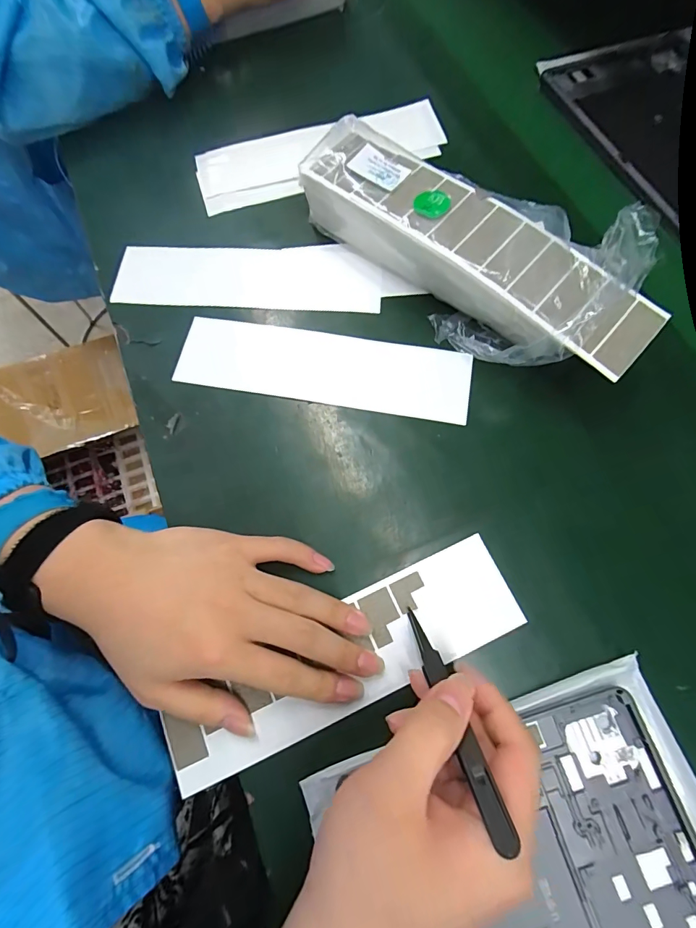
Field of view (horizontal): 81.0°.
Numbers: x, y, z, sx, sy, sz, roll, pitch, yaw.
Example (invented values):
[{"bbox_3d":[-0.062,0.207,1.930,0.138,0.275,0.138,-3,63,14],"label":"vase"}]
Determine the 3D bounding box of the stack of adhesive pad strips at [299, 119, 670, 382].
[{"bbox_3d":[0.077,-0.147,0.295,0.268,0.061,0.071,41,77,14],"label":"stack of adhesive pad strips"}]

